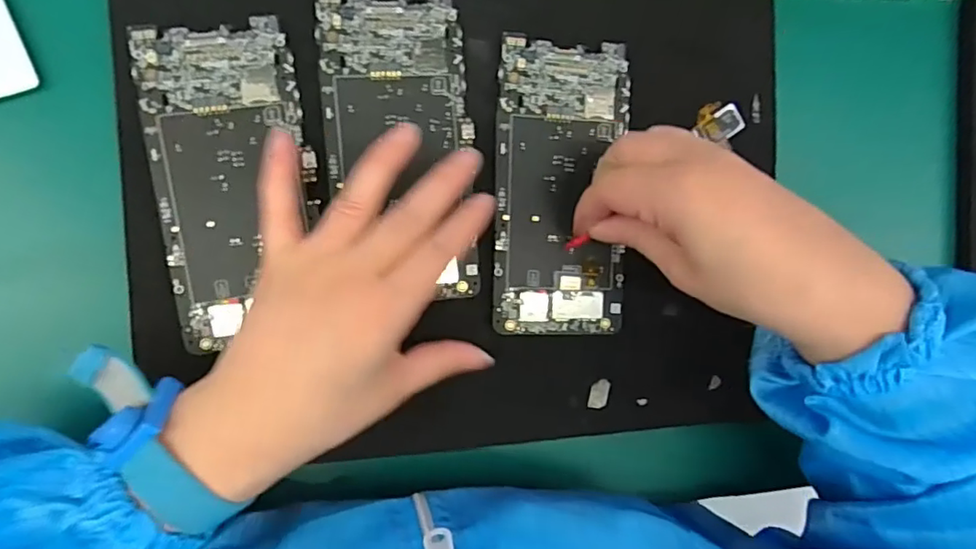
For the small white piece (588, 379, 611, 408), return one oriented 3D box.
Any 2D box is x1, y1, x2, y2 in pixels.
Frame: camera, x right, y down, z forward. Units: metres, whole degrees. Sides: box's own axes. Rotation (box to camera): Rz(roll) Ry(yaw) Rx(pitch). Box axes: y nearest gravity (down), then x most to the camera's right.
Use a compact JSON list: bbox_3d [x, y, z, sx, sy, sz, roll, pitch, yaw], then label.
[{"bbox_3d":[0.063,0.067,0.325,0.011,0.004,0.017,13,89,-10],"label":"small white piece"}]

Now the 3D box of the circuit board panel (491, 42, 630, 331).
[{"bbox_3d":[0.040,-0.045,0.313,0.071,0.004,0.154,1,92,-9],"label":"circuit board panel"}]

